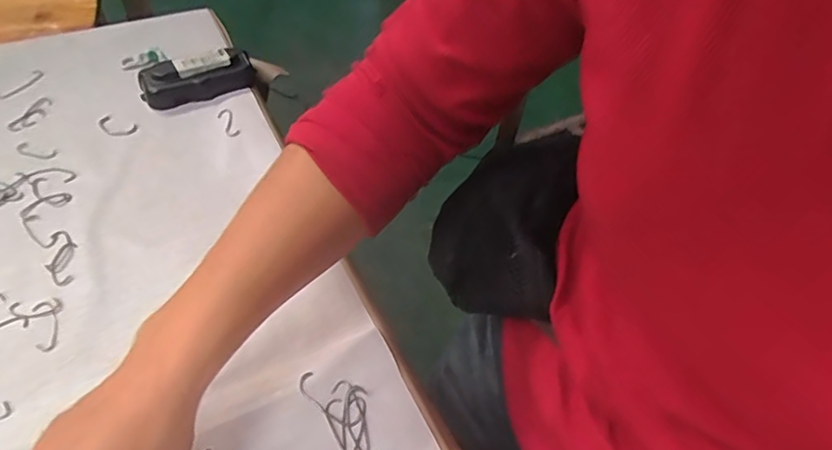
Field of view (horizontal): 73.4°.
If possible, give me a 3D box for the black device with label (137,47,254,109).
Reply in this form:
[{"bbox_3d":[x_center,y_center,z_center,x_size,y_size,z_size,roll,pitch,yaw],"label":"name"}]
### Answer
[{"bbox_3d":[-0.215,-0.145,0.547,0.106,0.031,0.044,-15,54,-16],"label":"black device with label"}]

